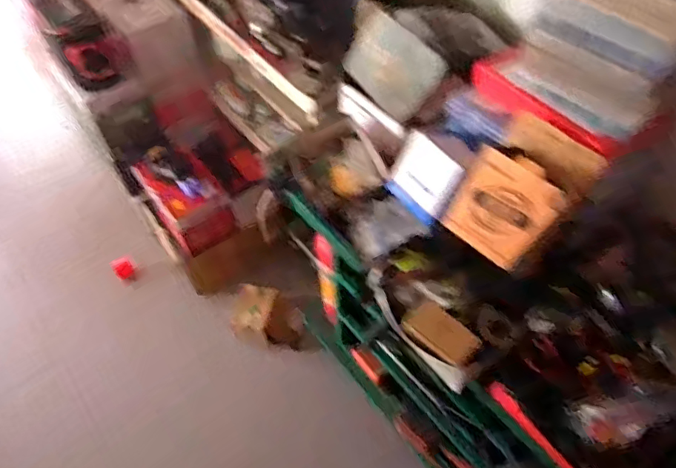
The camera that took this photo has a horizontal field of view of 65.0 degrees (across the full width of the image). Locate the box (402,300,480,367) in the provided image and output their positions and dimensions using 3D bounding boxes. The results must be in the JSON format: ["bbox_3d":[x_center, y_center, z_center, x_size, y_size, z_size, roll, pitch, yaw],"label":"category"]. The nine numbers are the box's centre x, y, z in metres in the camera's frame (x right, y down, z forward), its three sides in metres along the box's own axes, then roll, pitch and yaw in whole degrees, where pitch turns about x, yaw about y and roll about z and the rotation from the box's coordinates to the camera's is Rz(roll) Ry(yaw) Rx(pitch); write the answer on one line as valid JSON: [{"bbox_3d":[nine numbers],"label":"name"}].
[{"bbox_3d":[0.150,0.143,0.769,0.058,0.022,0.103,-35,61,-24],"label":"box"}]

